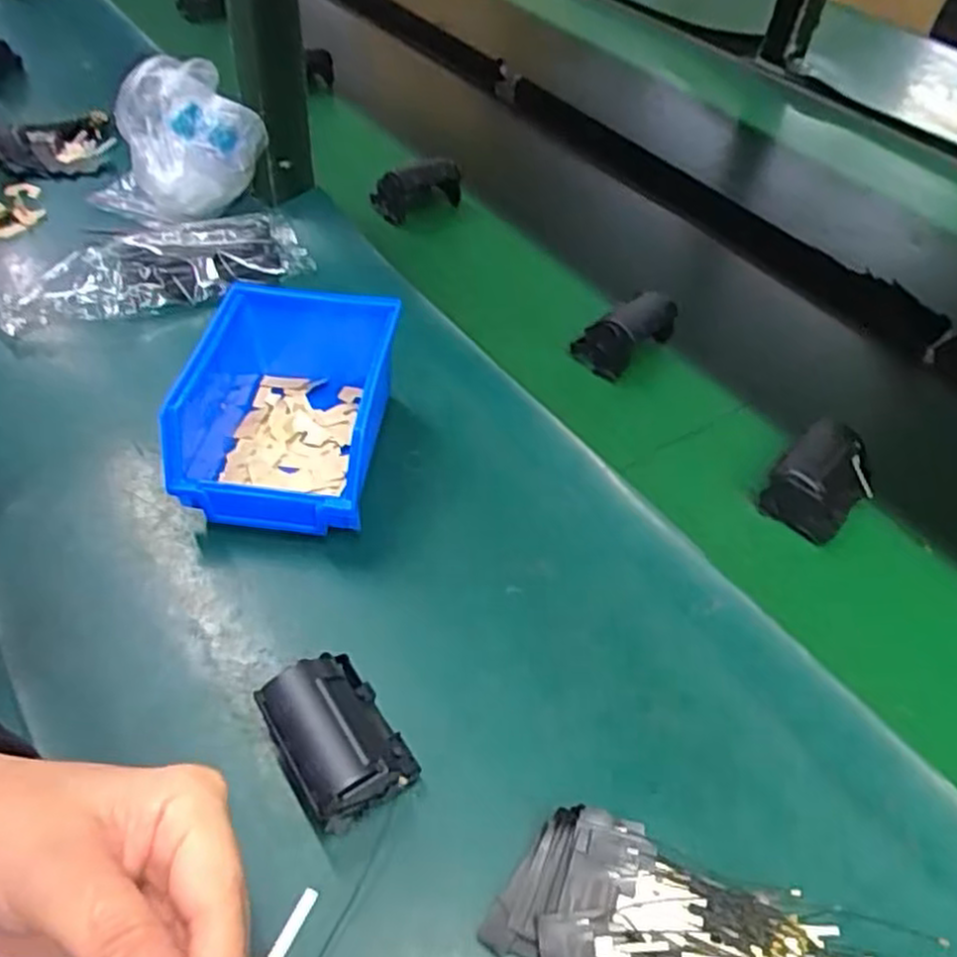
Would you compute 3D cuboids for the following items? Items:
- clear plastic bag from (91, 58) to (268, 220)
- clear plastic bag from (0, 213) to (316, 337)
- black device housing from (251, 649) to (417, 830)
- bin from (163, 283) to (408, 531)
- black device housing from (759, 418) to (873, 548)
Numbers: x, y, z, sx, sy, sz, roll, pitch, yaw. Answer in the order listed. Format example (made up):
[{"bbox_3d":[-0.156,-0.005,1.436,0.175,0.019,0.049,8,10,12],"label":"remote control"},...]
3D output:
[{"bbox_3d":[-0.252,-0.276,0.640,0.150,0.099,0.076,-6,49,-9],"label":"clear plastic bag"},{"bbox_3d":[-0.243,-0.155,0.577,0.221,0.026,0.076,-18,52,-19],"label":"clear plastic bag"},{"bbox_3d":[-0.064,0.115,0.348,0.050,0.042,0.070,-27,55,-25],"label":"black device housing"},{"bbox_3d":[-0.119,-0.039,0.458,0.118,0.074,0.137,7,48,2],"label":"bin"},{"bbox_3d":[0.208,0.004,0.468,0.056,0.047,0.048,-35,59,-30],"label":"black device housing"}]

